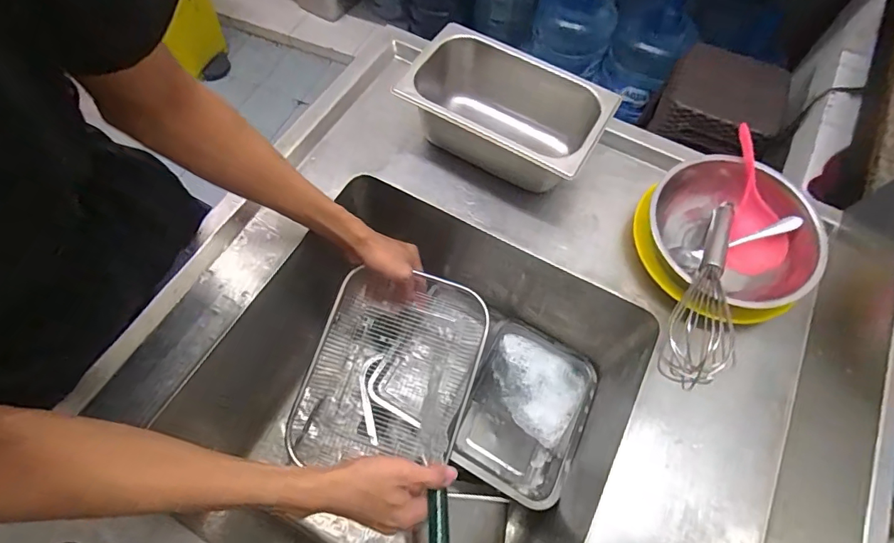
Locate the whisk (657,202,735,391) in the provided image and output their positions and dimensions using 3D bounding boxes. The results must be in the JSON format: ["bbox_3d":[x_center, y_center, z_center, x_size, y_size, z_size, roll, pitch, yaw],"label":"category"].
[{"bbox_3d":[0.300,0.020,0.522,0.061,0.067,0.315,29,47,14],"label":"whisk"}]

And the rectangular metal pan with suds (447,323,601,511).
[{"bbox_3d":[0.120,0.209,0.712,0.188,0.063,0.254,25,65,12],"label":"rectangular metal pan with suds"}]

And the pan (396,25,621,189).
[{"bbox_3d":[0.073,-0.211,0.632,0.266,0.106,0.158,27,65,13],"label":"pan"}]

